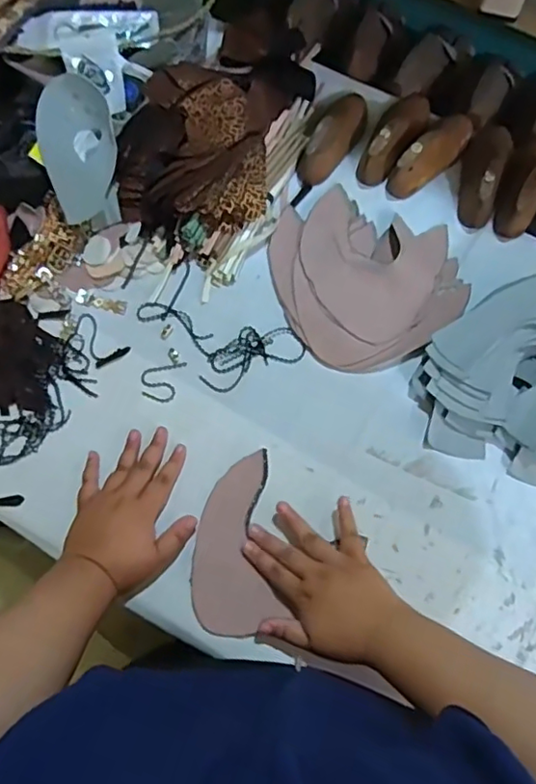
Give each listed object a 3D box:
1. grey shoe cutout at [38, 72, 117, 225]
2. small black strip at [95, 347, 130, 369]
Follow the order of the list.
[{"bbox_3d":[-0.220,-0.282,0.675,0.080,0.011,0.159,-8,98,-22],"label":"grey shoe cutout"},{"bbox_3d":[-0.177,-0.040,0.658,0.043,0.004,0.011,-35,75,-8],"label":"small black strip"}]

